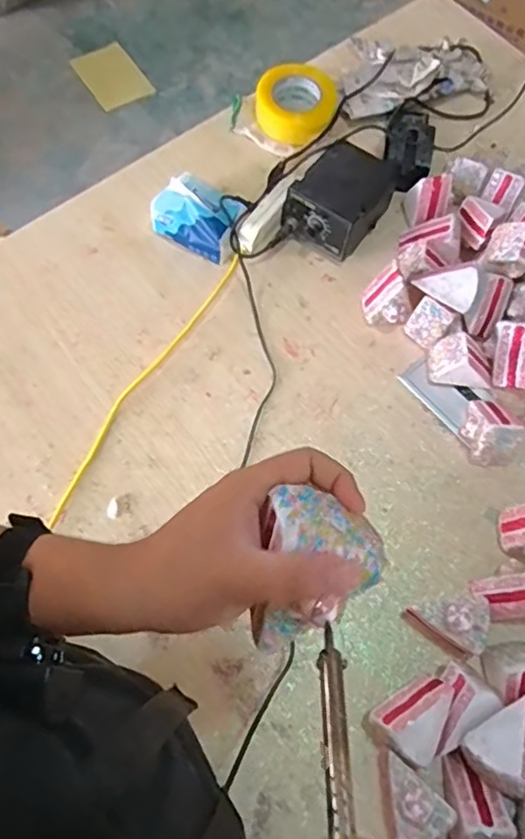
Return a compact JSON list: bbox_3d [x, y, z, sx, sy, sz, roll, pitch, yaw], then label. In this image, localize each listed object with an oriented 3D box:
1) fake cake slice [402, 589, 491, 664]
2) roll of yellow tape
[{"bbox_3d":[0.229,0.235,0.726,0.087,0.059,0.072,37,71,11],"label":"fake cake slice"},{"bbox_3d":[0.056,-0.516,0.996,0.129,0.053,0.125,1,69,-2],"label":"roll of yellow tape"}]

